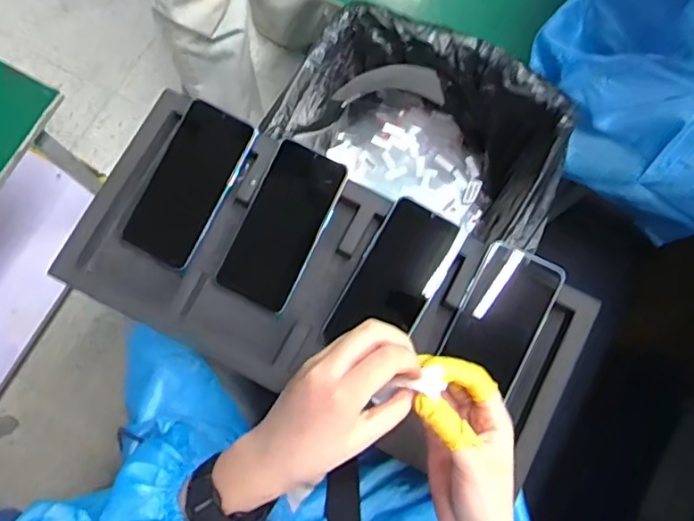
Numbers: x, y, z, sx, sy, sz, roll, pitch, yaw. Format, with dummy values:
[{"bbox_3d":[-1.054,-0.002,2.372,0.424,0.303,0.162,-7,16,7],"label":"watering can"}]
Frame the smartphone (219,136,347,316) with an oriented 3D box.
[{"bbox_3d":[-0.064,-0.034,0.570,0.076,0.005,0.159,26,89,6],"label":"smartphone"}]

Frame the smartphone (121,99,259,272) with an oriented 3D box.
[{"bbox_3d":[-0.158,-0.076,0.573,0.076,0.009,0.159,27,86,6],"label":"smartphone"}]

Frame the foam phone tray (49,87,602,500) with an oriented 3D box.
[{"bbox_3d":[-0.020,0.026,0.568,0.485,0.051,0.227,27,79,4],"label":"foam phone tray"}]

